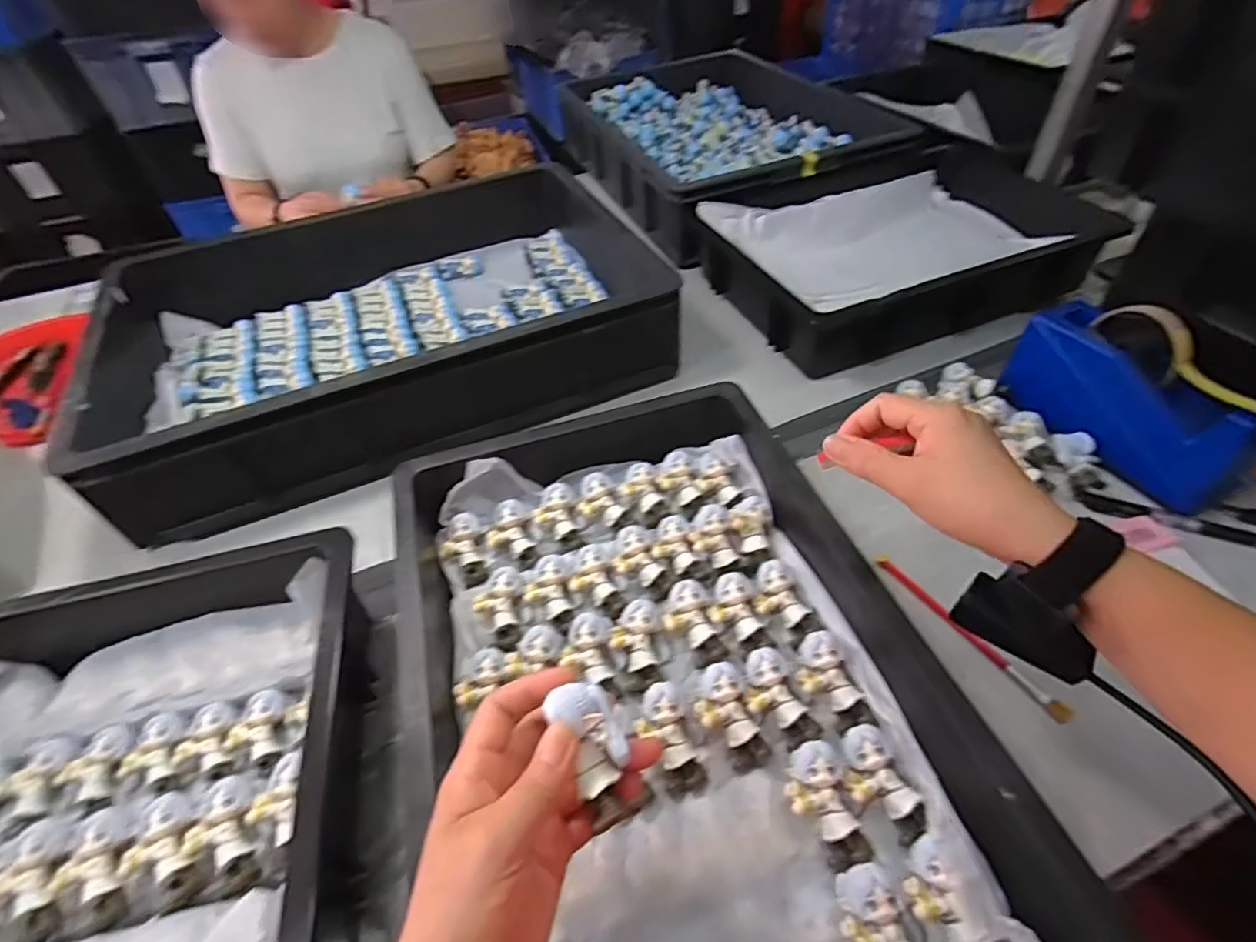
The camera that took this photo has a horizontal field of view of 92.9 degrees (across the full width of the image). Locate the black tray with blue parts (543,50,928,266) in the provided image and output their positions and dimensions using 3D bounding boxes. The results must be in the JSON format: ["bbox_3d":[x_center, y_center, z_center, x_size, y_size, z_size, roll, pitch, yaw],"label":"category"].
[{"bbox_3d":[0.152,-0.568,1.035,0.383,0.129,0.565,-20,48,-14],"label":"black tray with blue parts"}]

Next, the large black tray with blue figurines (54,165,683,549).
[{"bbox_3d":[-0.290,-0.191,0.734,0.572,0.128,0.432,-22,49,-16],"label":"large black tray with blue figurines"}]

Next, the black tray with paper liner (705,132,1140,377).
[{"bbox_3d":[0.355,-0.293,0.784,0.446,0.119,0.326,-16,47,-10],"label":"black tray with paper liner"}]

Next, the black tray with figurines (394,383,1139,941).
[{"bbox_3d":[0.019,0.126,0.404,0.301,0.074,0.452,-15,47,-9],"label":"black tray with figurines"}]

